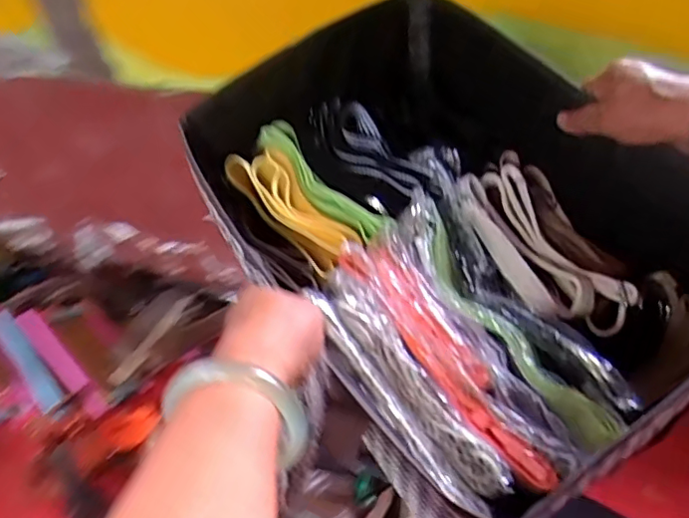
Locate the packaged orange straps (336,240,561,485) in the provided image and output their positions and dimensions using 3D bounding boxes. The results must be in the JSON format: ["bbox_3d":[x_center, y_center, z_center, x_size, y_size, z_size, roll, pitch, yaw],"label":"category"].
[{"bbox_3d":[0.072,0.066,0.426,0.046,0.030,0.234,-20,58,-30],"label":"packaged orange straps"}]

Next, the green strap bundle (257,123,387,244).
[{"bbox_3d":[-0.027,-0.076,0.538,0.036,0.018,0.163,-26,62,-35],"label":"green strap bundle"}]

